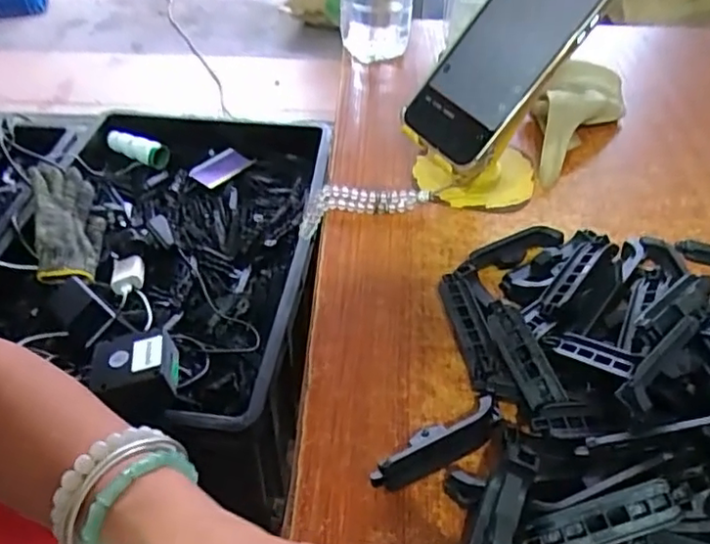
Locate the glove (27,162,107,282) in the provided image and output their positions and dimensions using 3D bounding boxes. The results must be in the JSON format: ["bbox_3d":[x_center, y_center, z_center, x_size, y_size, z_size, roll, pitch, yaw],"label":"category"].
[{"bbox_3d":[-0.409,-0.078,0.872,0.078,0.080,0.215,-12,47,-12],"label":"glove"}]

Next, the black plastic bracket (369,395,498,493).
[{"bbox_3d":[0.041,0.085,0.303,0.073,0.020,0.019,-21,48,-20],"label":"black plastic bracket"}]

